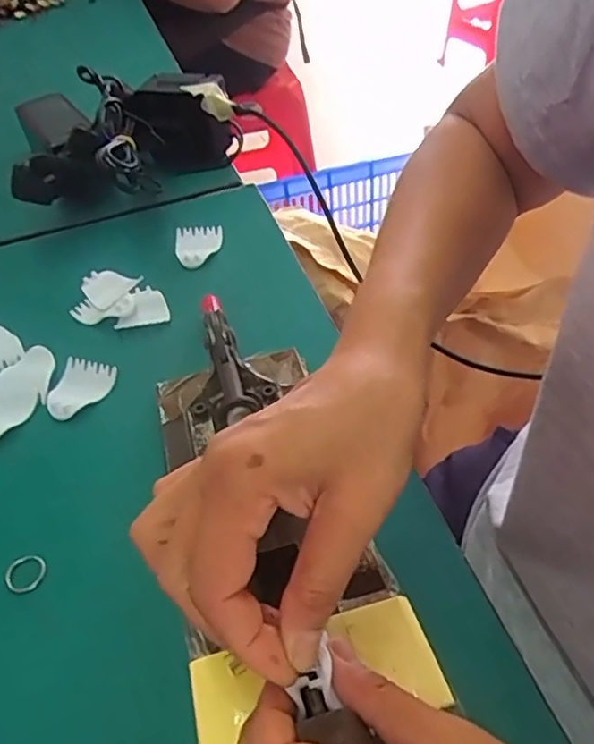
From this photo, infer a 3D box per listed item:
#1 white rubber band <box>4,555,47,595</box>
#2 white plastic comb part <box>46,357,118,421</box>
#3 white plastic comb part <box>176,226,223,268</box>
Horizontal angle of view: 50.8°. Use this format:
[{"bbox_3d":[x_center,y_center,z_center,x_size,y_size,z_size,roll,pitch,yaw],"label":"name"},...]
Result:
[{"bbox_3d":[-0.145,0.108,0.336,0.019,0.006,0.021,-6,45,0],"label":"white rubber band"},{"bbox_3d":[-0.147,0.011,0.426,0.039,0.007,0.047,5,46,10],"label":"white plastic comb part"},{"bbox_3d":[-0.083,-0.106,0.529,0.040,0.007,0.046,-4,53,-1],"label":"white plastic comb part"}]

